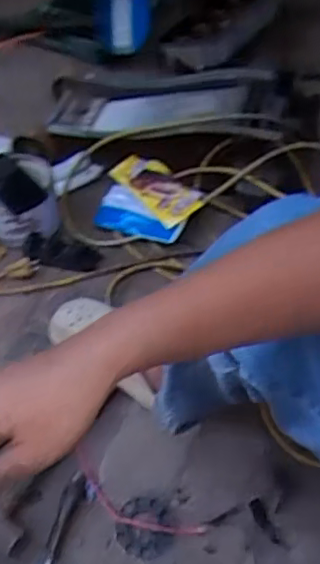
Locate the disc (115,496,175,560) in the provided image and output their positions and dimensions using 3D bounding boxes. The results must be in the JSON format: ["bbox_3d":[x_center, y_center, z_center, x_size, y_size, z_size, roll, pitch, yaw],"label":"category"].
[{"bbox_3d":[-0.021,0.321,0.783,0.073,0.013,0.077,-1,52,2],"label":"disc"}]

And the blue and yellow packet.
[{"bbox_3d":[-0.019,-0.155,1.112,0.188,0.035,0.145,14,79,24],"label":"blue and yellow packet"}]

